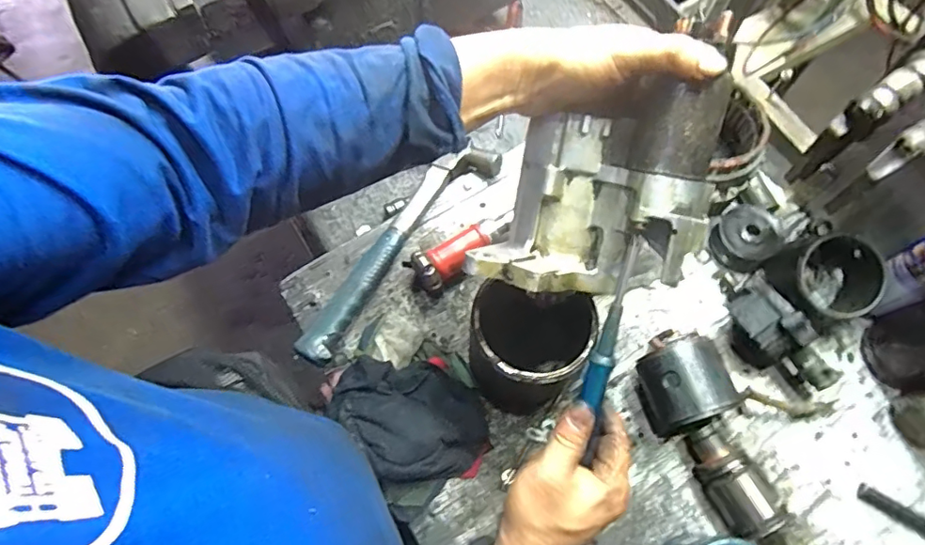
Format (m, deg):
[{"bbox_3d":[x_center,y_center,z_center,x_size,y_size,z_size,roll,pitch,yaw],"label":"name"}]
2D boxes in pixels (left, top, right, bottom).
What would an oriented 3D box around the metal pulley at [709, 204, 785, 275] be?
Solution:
[{"bbox_3d":[0.327,-0.038,0.620,0.071,0.046,0.066,-33,68,8],"label":"metal pulley"}]

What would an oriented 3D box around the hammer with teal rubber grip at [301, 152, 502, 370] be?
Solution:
[{"bbox_3d":[-0.080,-0.031,0.622,0.067,0.042,0.314,34,72,14],"label":"hammer with teal rubber grip"}]

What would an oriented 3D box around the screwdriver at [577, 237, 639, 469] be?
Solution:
[{"bbox_3d":[0.105,0.057,0.396,0.021,0.018,0.162,12,97,6],"label":"screwdriver"}]

